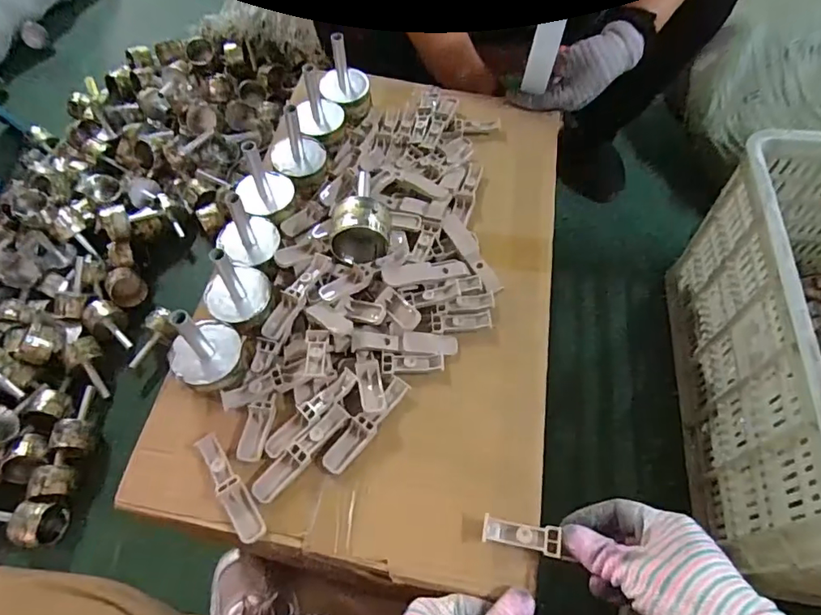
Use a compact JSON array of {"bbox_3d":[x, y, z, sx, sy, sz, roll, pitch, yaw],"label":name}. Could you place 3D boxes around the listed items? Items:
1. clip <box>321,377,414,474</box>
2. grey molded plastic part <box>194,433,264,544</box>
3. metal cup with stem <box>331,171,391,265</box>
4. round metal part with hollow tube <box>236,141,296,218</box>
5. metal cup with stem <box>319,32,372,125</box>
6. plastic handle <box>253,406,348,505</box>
[{"bbox_3d":[-0.038,0.102,0.453,0.022,0.007,0.100,35,68,21],"label":"clip"},{"bbox_3d":[-0.153,0.149,0.429,0.019,0.010,0.101,-34,64,-14],"label":"grey molded plastic part"},{"bbox_3d":[-0.054,-0.106,0.537,0.062,0.054,0.111,-8,60,-1],"label":"metal cup with stem"},{"bbox_3d":[-0.152,-0.134,0.530,0.053,0.077,0.058,-21,61,-8],"label":"round metal part with hollow tube"},{"bbox_3d":[-0.081,-0.278,0.620,0.061,0.090,0.066,-8,60,-1],"label":"metal cup with stem"},{"bbox_3d":[-0.093,0.124,0.439,0.100,0.008,0.021,-41,66,-18],"label":"plastic handle"}]

